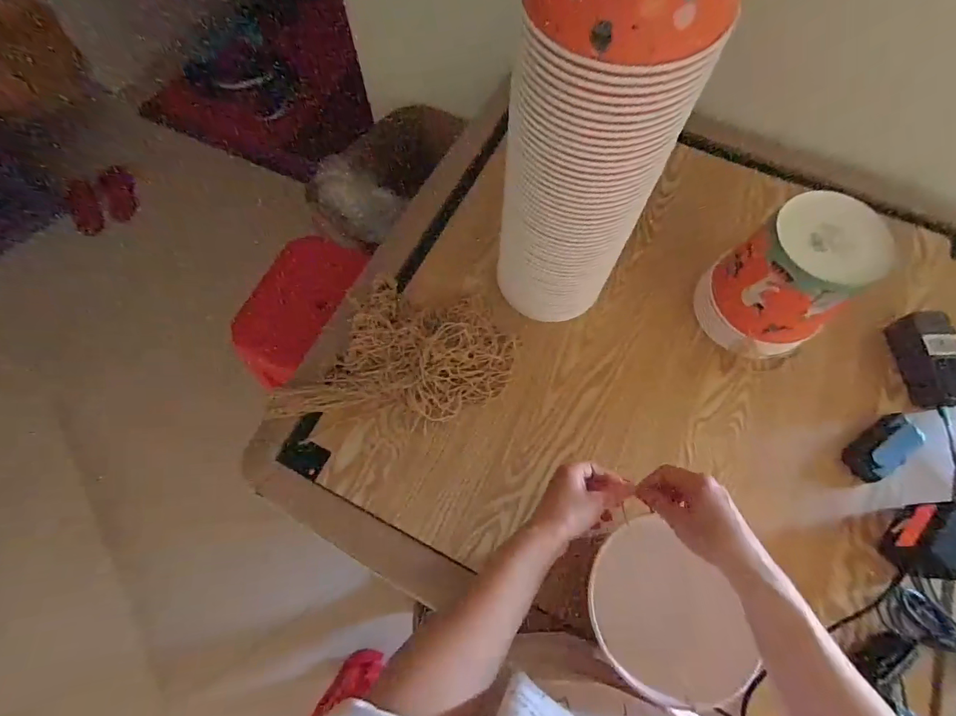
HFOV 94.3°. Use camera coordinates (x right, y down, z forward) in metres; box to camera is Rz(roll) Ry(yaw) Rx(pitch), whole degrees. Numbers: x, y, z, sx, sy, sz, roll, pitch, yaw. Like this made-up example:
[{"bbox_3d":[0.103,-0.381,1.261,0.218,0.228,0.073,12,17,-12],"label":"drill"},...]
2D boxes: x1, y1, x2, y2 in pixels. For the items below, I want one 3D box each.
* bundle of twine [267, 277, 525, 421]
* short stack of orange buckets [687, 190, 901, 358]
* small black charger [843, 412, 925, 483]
[{"bbox_3d":[-0.089,-0.012,0.631,0.284,0.061,0.204,3,68,1],"label":"bundle of twine"},{"bbox_3d":[0.412,-0.098,0.593,0.147,0.186,0.146,-23,70,-9],"label":"short stack of orange buckets"},{"bbox_3d":[0.545,0.120,0.597,0.102,0.026,0.054,-34,73,-13],"label":"small black charger"}]

